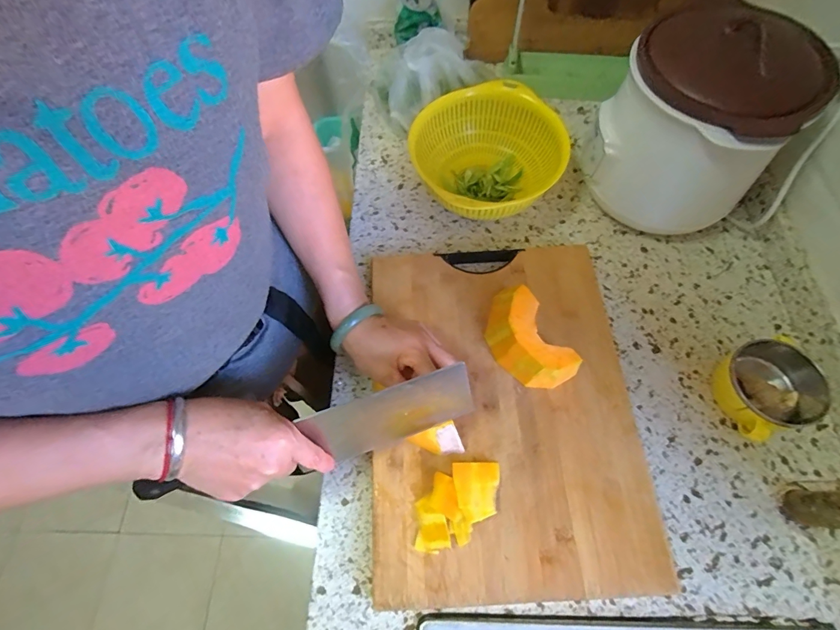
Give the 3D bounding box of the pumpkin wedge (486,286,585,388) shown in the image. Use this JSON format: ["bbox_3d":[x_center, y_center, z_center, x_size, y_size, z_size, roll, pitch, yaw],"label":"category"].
[{"bbox_3d":[0.120,0.029,0.473,0.066,0.046,0.124,-28,67,-11],"label":"pumpkin wedge"}]

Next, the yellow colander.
[{"bbox_3d":[0.094,-0.219,0.589,0.203,0.098,0.207,-15,66,-5],"label":"yellow colander"}]

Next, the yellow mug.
[{"bbox_3d":[0.398,0.082,0.466,0.101,0.048,0.100,-19,66,-7],"label":"yellow mug"}]

